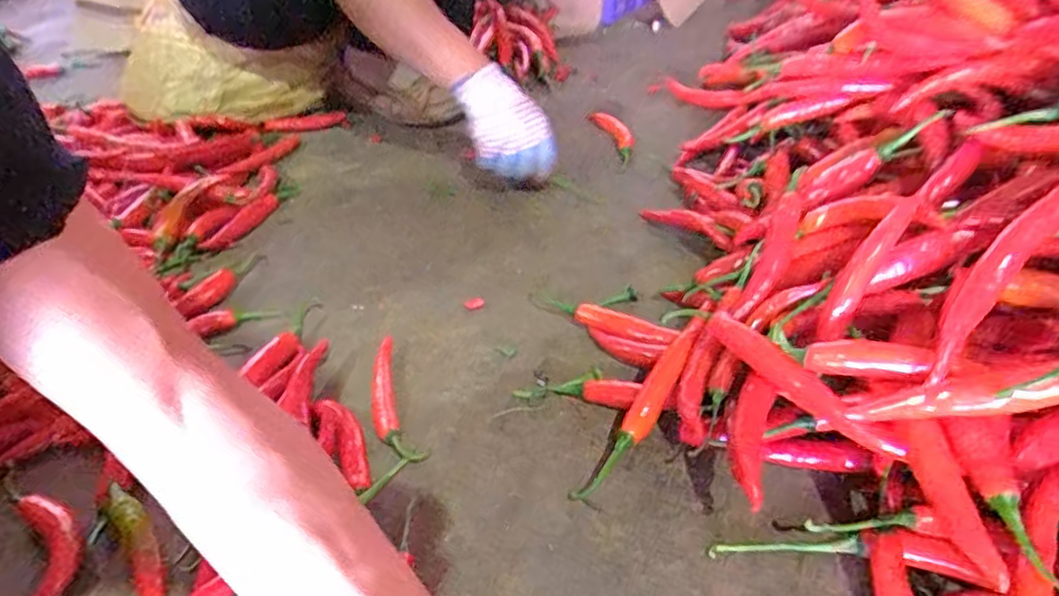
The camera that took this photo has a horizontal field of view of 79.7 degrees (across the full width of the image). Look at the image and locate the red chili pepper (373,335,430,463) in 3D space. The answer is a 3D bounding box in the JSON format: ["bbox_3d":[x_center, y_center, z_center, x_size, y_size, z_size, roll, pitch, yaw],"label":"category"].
[{"bbox_3d":[-0.104,0.077,0.475,0.027,0.023,0.133,-18,41,-13],"label":"red chili pepper"}]

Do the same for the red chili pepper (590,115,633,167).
[{"bbox_3d":[0.106,-0.199,0.781,0.027,0.026,0.139,-12,40,-6],"label":"red chili pepper"}]

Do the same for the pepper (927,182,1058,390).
[{"bbox_3d":[0.259,-0.024,0.332,0.168,0.018,0.025,-46,48,-2],"label":"pepper"}]

